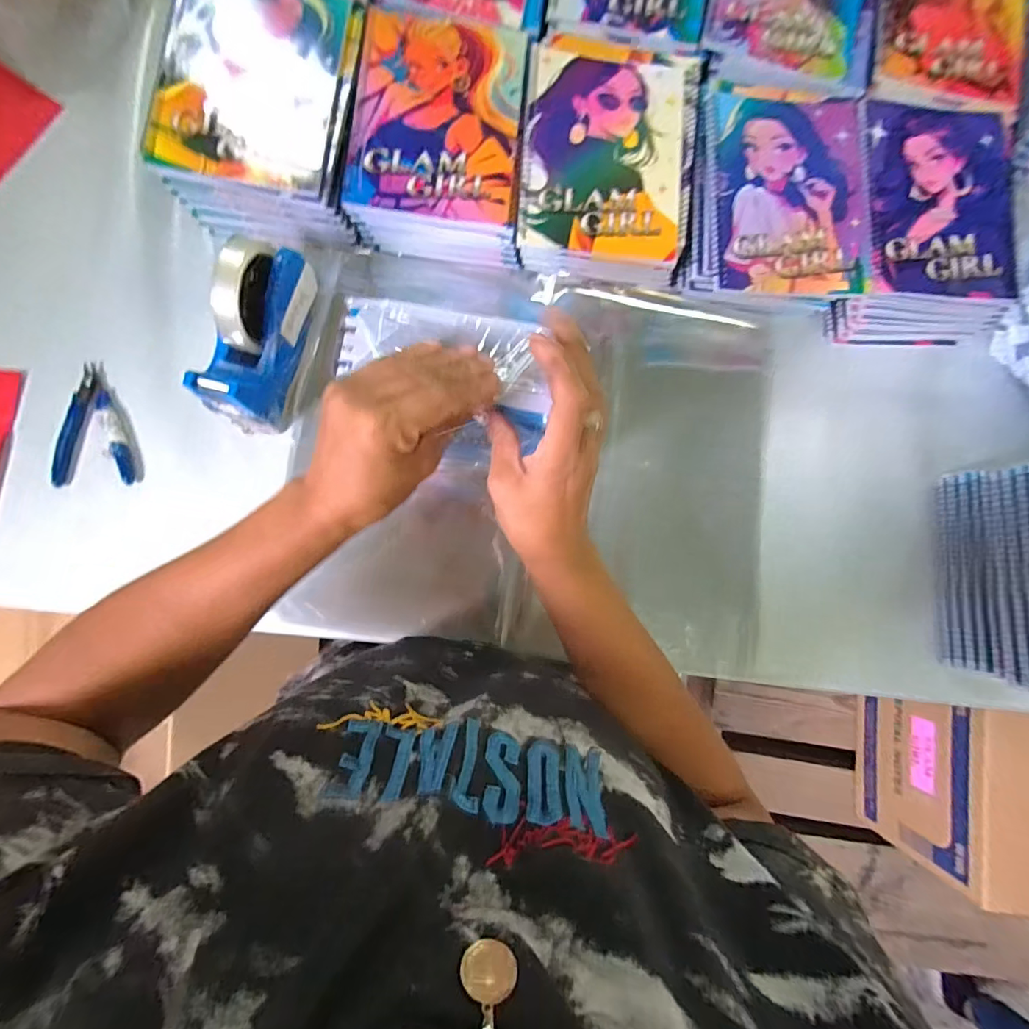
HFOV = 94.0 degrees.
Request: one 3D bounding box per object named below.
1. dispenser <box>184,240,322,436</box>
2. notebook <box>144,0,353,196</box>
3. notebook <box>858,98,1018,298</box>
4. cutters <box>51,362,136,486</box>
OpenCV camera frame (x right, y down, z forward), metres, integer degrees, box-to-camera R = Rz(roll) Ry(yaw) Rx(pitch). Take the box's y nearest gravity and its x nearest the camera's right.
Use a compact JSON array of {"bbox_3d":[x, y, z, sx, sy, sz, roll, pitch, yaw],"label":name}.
[{"bbox_3d":[-0.227,-0.161,0.433,0.053,0.110,0.156,18,84,-2],"label":"dispenser"},{"bbox_3d":[-0.230,-0.391,0.423,0.142,0.009,0.196,7,85,-3],"label":"notebook"},{"bbox_3d":[0.416,-0.308,0.463,0.155,0.009,0.194,1,85,-4],"label":"notebook"},{"bbox_3d":[-0.408,-0.087,0.463,0.073,0.012,0.114,-3,85,-4],"label":"cutters"}]

